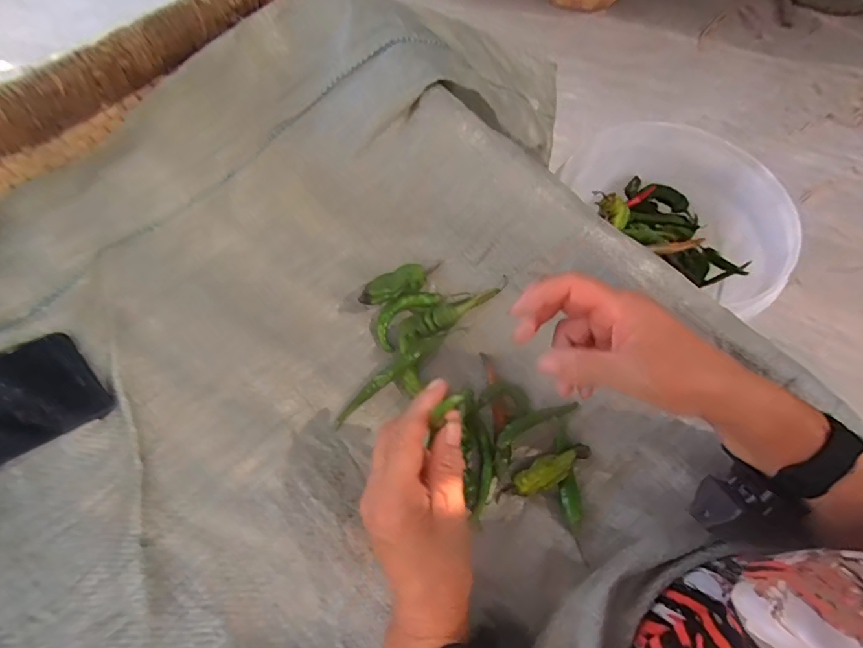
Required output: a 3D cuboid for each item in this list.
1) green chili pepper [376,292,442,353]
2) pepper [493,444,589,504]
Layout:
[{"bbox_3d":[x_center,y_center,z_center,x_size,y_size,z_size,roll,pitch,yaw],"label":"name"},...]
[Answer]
[{"bbox_3d":[-0.026,-0.010,0.439,0.033,0.020,0.067,42,68,19],"label":"green chili pepper"},{"bbox_3d":[0.092,0.117,0.380,0.082,0.016,0.022,-28,66,-16],"label":"pepper"}]

